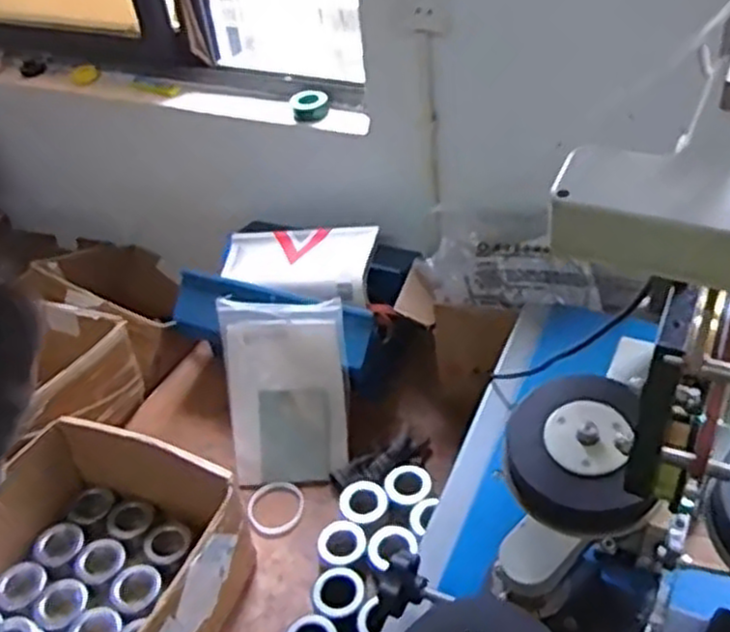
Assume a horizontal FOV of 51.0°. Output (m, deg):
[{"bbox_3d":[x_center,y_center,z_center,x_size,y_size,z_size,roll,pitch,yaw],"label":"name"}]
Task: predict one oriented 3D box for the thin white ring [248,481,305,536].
[{"bbox_3d":[-0.135,0.291,1.165,0.084,0.014,0.097,-15,41,-9],"label":"thin white ring"}]

